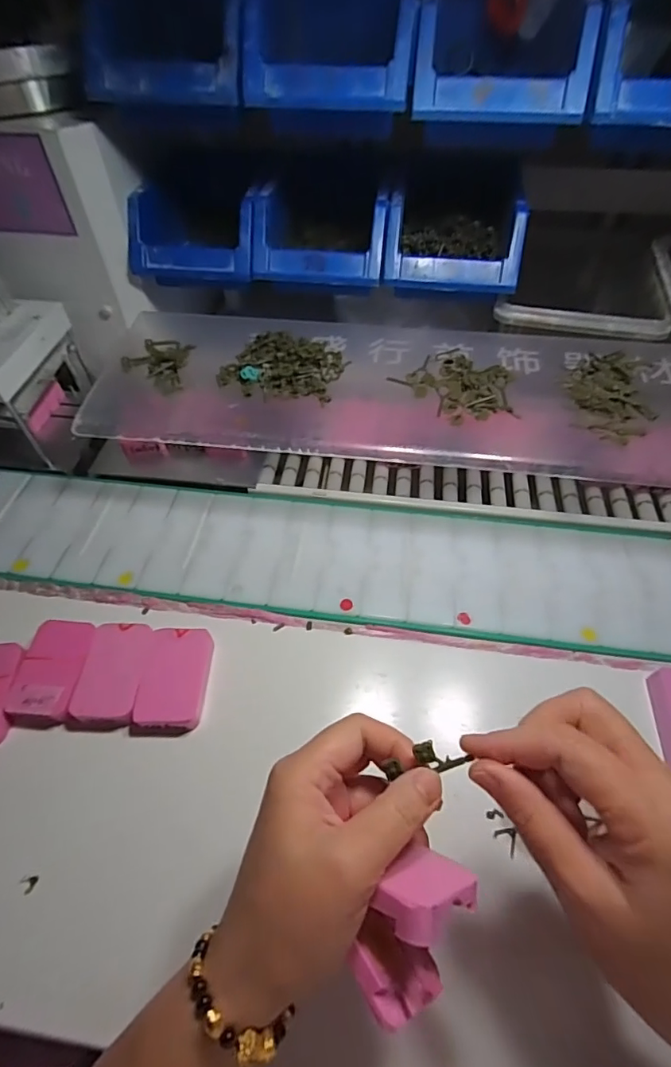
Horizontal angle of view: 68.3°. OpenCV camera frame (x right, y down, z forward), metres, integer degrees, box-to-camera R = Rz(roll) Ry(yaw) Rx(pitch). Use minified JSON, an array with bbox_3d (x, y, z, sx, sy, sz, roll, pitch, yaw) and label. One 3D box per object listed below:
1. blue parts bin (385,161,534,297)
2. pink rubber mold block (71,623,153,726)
[{"bbox_3d":[0.117,-0.300,0.477,0.123,0.061,0.144,9,54,8],"label":"blue parts bin"},{"bbox_3d":[-0.165,0.104,0.373,0.045,0.017,0.073,1,54,2],"label":"pink rubber mold block"}]

